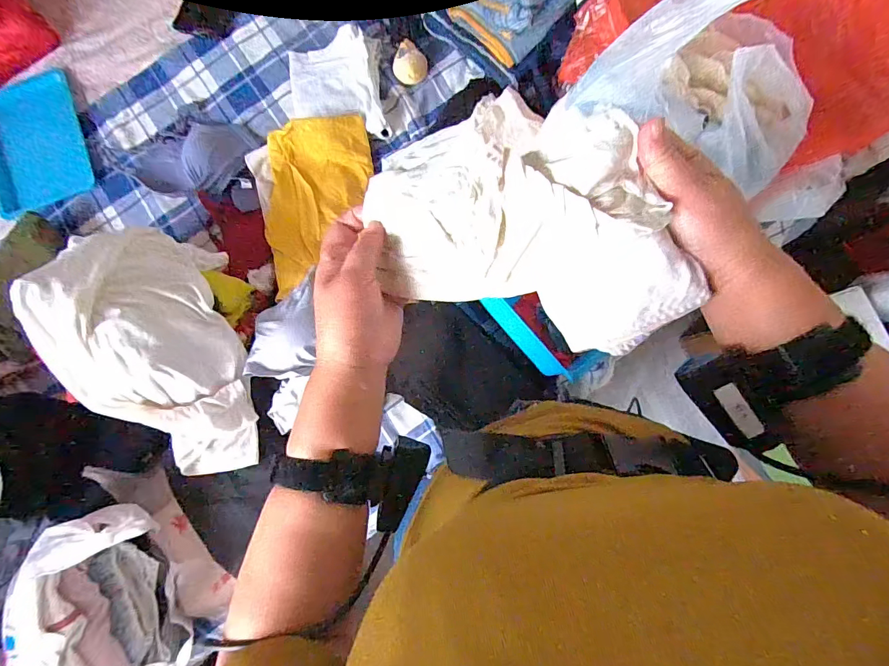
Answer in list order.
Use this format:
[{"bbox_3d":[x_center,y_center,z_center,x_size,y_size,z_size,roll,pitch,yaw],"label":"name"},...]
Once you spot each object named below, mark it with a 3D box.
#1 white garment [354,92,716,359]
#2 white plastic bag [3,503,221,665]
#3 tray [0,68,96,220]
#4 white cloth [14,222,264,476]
[{"bbox_3d":[0.046,-0.075,0.289,0.251,0.060,0.146,17,107,12],"label":"white garment"},{"bbox_3d":[-0.482,0.400,0.586,0.185,0.116,0.273,-23,82,1],"label":"white plastic bag"},{"bbox_3d":[-0.821,-0.377,0.833,0.203,0.026,0.288,-23,82,1],"label":"tray"},{"bbox_3d":[-0.419,0.022,0.599,0.202,0.171,0.373,-17,82,2],"label":"white cloth"}]

